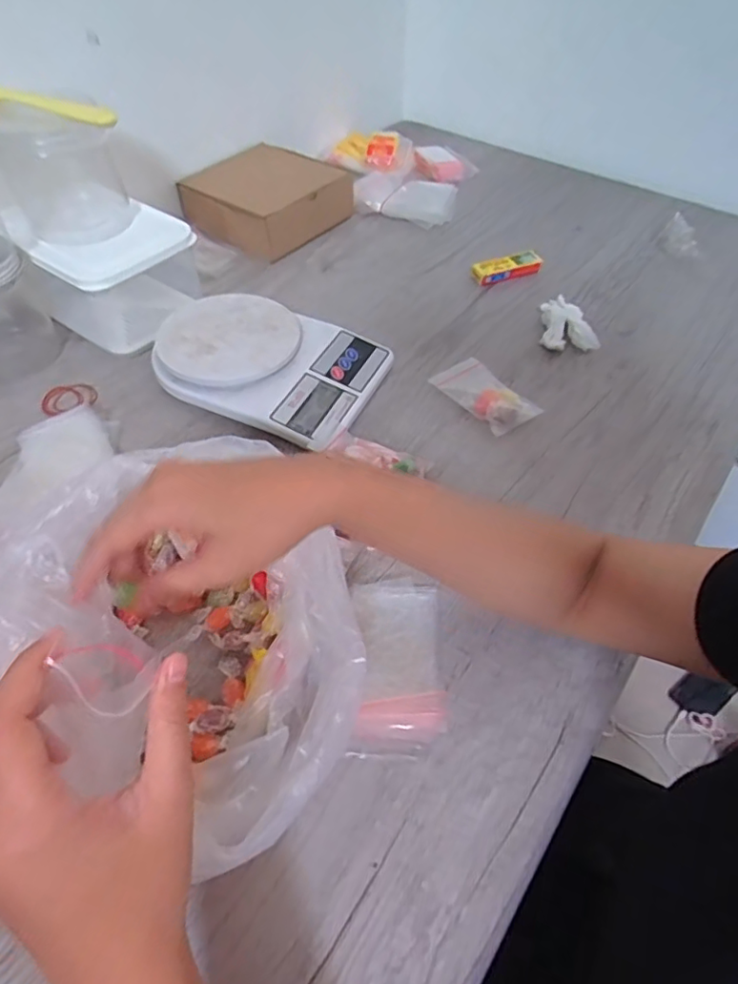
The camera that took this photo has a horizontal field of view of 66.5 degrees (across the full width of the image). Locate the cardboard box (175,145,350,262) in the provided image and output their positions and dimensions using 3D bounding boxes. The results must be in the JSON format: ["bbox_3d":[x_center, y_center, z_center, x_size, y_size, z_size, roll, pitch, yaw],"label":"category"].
[{"bbox_3d":[-0.130,-0.370,0.711,0.173,0.056,0.178,29,56,20],"label":"cardboard box"}]

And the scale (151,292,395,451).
[{"bbox_3d":[-0.097,-0.126,0.532,0.213,0.036,0.152,22,54,16],"label":"scale"}]

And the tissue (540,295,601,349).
[{"bbox_3d":[0.205,-0.175,0.585,0.056,0.020,0.065,0,51,-1],"label":"tissue"}]

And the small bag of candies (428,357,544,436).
[{"bbox_3d":[0.107,-0.092,0.524,0.054,0.012,0.094,-30,58,-23],"label":"small bag of candies"}]

